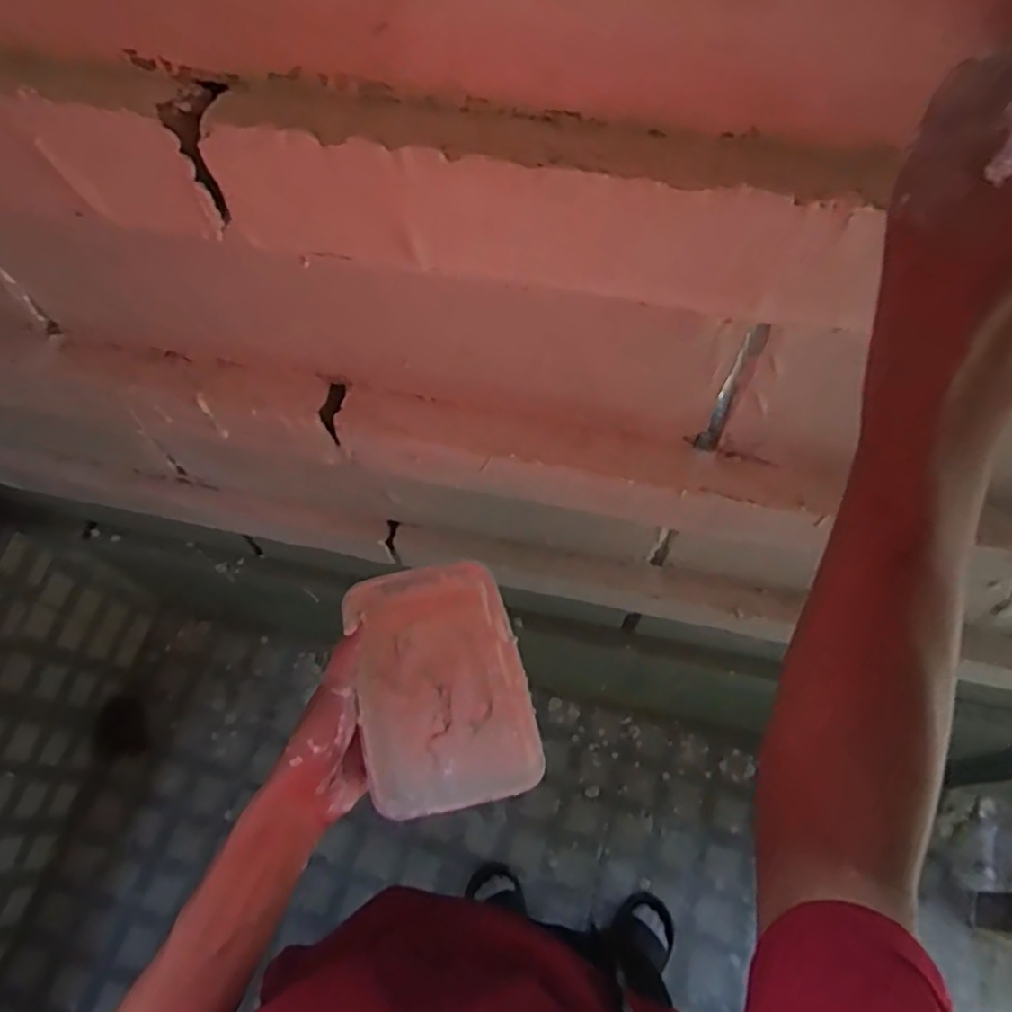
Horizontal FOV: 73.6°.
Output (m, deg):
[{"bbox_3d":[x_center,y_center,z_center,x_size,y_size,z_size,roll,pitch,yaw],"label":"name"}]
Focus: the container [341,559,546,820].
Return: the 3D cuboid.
[{"bbox_3d":[-0.048,0.126,0.486,0.116,0.050,0.170,-14,65,-5],"label":"container"}]

